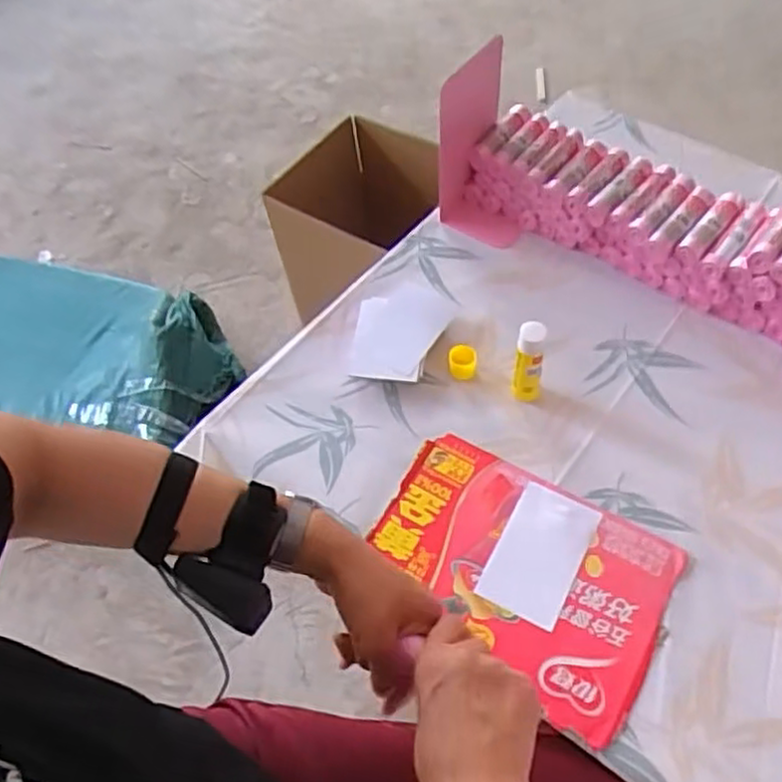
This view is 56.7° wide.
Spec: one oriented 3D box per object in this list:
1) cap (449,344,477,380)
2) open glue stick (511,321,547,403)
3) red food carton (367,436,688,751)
[{"bbox_3d":[0.081,-0.032,0.822,0.030,0.025,0.031,-2,55,3],"label":"cap"},{"bbox_3d":[0.146,-0.028,0.770,0.030,0.106,0.025,7,56,9],"label":"open glue stick"},{"bbox_3d":[0.119,0.175,0.703,0.282,0.012,0.198,27,61,19],"label":"red food carton"}]

